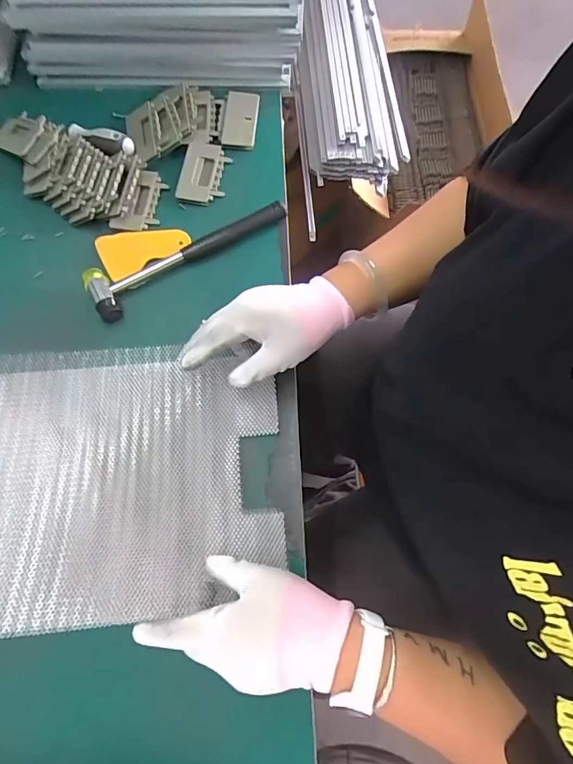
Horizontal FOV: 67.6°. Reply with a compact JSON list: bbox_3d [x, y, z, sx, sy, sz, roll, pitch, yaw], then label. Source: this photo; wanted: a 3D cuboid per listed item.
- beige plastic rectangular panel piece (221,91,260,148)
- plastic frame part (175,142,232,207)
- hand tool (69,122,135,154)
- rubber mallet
[{"bbox_3d":[-0.060,-0.347,0.562,0.044,0.009,0.089,5,74,2],"label":"beige plastic rectangular panel piece"},{"bbox_3d":[-0.104,-0.263,0.535,0.057,0.016,0.091,4,74,2],"label":"plastic frame part"},{"bbox_3d":[-0.231,-0.304,0.528,0.092,0.018,0.016,19,75,6],"label":"hand tool"},{"bbox_3d":[-0.112,-0.152,0.491,0.240,0.020,0.061,-31,76,-8],"label":"rubber mallet"}]

